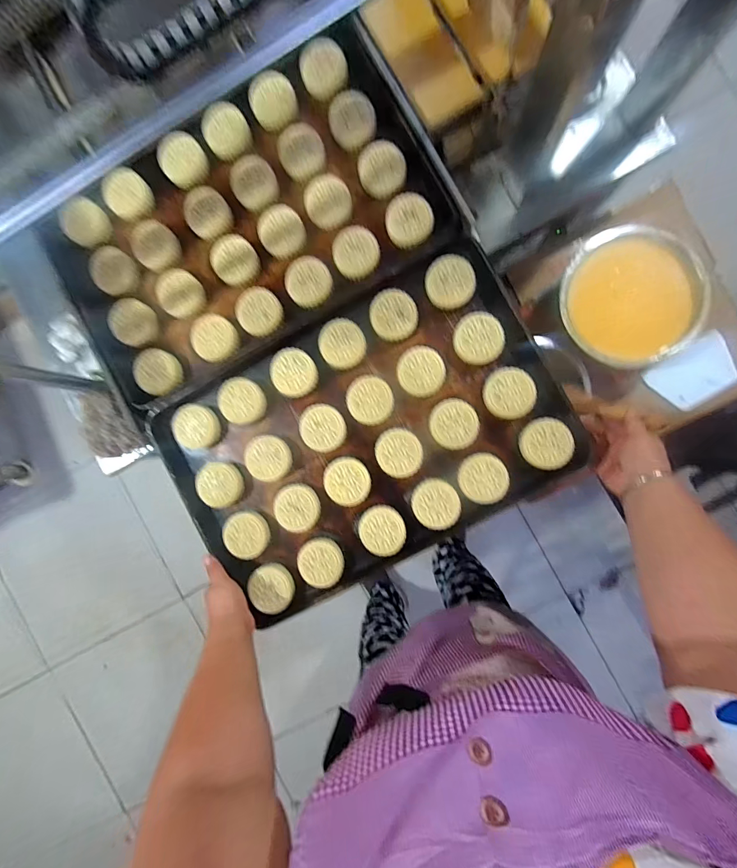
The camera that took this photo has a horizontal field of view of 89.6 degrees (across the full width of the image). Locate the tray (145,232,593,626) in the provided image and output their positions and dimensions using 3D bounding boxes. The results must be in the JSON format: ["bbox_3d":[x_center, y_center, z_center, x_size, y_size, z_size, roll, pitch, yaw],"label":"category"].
[{"bbox_3d":[-0.009,0.003,0.585,0.582,0.043,0.382,-29,88,4],"label":"tray"}]

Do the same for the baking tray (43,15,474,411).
[{"bbox_3d":[-0.201,-0.333,0.600,0.604,0.051,0.379,-29,90,6],"label":"baking tray"}]

